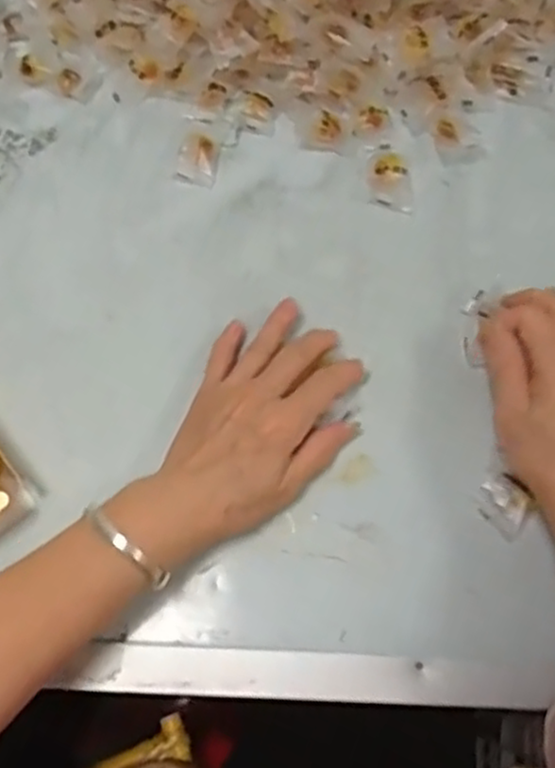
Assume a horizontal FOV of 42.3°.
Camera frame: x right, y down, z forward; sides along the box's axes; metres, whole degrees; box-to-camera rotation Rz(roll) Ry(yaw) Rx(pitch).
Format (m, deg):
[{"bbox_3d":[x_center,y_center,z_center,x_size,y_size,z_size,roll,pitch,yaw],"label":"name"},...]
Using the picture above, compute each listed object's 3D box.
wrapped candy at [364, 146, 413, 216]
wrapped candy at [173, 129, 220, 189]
[{"bbox_3d":[0.080,-0.148,0.506,0.028,0.013,0.055,0,70,0],"label":"wrapped candy"},{"bbox_3d":[-0.055,-0.163,0.513,0.029,0.017,0.043,20,71,8],"label":"wrapped candy"}]

